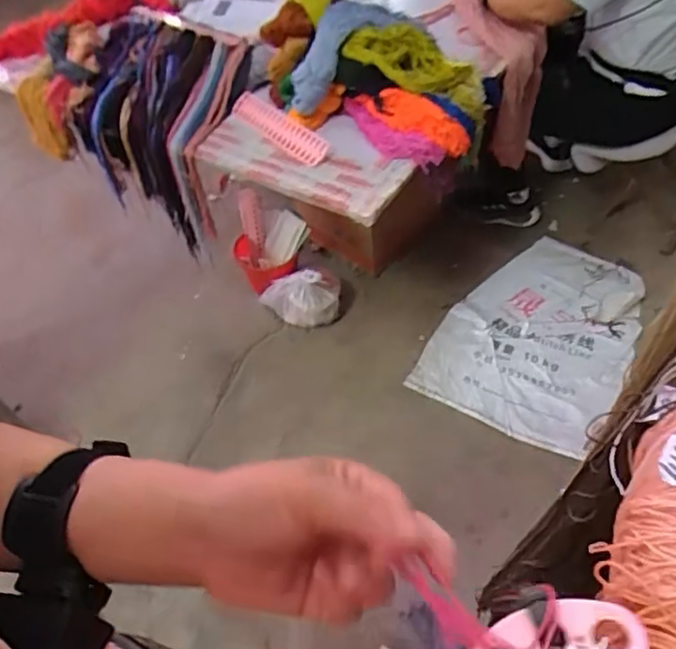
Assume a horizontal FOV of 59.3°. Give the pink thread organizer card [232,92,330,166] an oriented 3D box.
[{"bbox_3d":[-0.133,-0.425,1.274,0.022,0.061,0.295,-6,38,-48],"label":"pink thread organizer card"}]

